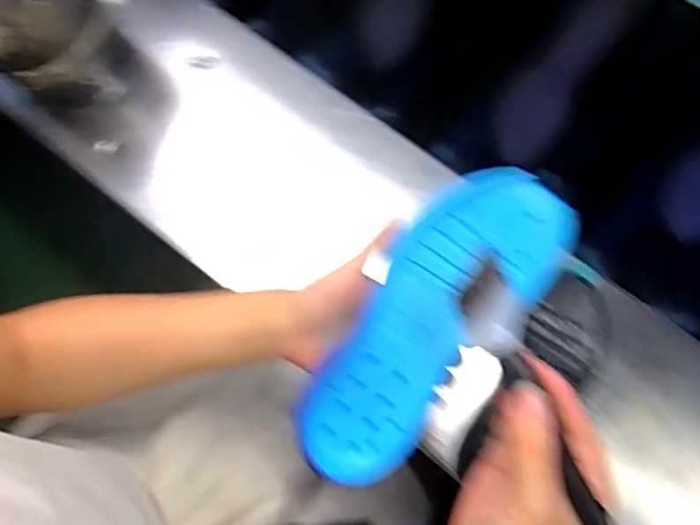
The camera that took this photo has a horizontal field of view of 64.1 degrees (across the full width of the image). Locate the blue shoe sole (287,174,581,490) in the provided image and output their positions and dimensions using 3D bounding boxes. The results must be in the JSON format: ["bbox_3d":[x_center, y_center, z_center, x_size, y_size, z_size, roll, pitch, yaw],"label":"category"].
[{"bbox_3d":[0.048,0.041,0.359,0.088,0.022,0.222,36,96,9],"label":"blue shoe sole"}]

